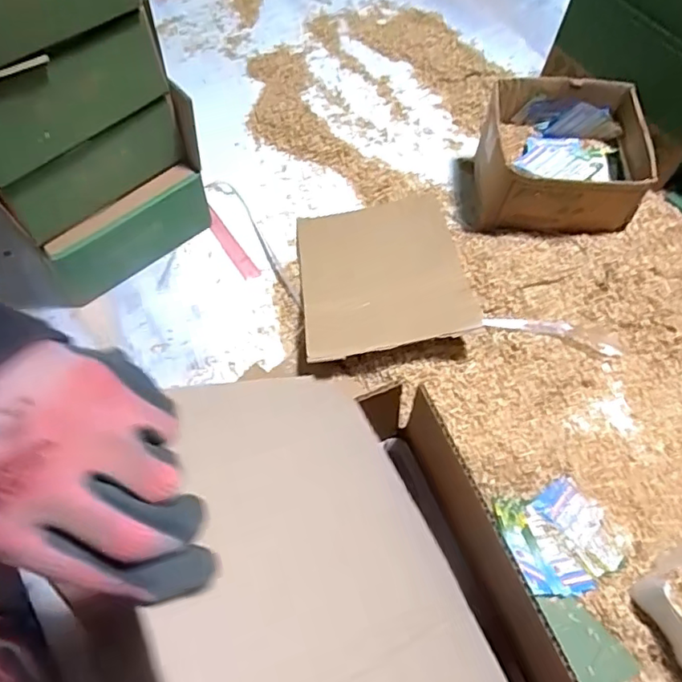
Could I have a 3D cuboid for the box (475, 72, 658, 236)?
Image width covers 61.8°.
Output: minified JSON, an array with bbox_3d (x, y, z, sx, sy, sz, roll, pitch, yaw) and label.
[{"bbox_3d":[0.263,-0.225,0.706,0.170,0.112,0.162,3,62,-1],"label":"box"}]

